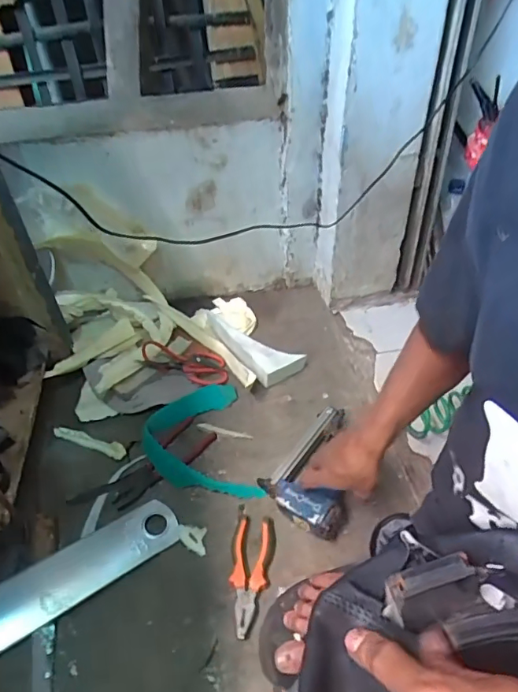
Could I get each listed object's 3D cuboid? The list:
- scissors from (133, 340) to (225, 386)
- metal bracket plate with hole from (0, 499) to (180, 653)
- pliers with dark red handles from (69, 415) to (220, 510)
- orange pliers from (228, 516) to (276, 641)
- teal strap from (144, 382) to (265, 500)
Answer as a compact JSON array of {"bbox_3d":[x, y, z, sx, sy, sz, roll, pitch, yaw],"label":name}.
[{"bbox_3d":[-0.144,0.031,0.955,0.165,0.024,0.088,13,40,-13],"label":"scissors"},{"bbox_3d":[-0.256,0.310,0.675,0.305,0.010,0.080,-24,59,-30],"label":"metal bracket plate with hole"},{"bbox_3d":[-0.181,0.200,0.808,0.240,0.020,0.069,-34,51,-31],"label":"pliers with dark red handles"},{"bbox_3d":[-0.011,0.307,0.673,0.054,0.030,0.156,3,42,6],"label":"orange pliers"},{"bbox_3d":[-0.105,0.158,0.836,0.169,0.037,0.234,-9,42,-8],"label":"teal strap"}]

